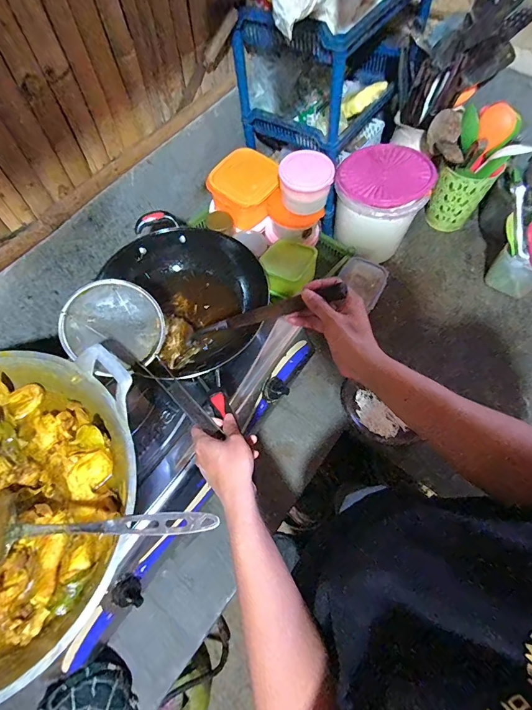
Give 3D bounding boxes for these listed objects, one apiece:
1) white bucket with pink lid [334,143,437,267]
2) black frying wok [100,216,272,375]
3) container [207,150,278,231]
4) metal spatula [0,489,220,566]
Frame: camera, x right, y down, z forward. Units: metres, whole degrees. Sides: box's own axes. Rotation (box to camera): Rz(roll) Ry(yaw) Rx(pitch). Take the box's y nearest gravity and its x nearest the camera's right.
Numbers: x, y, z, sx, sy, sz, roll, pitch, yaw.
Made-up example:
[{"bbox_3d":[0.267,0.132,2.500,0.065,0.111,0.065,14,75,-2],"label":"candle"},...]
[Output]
[{"bbox_3d":[0.271,-0.357,0.898,0.189,0.195,0.200,0,65,1],"label":"white bucket with pink lid"},{"bbox_3d":[-0.142,-0.133,0.712,0.251,0.095,0.295,-34,69,-14],"label":"black frying wok"},{"bbox_3d":[-0.040,-0.386,0.876,0.158,0.095,0.150,38,71,17],"label":"container"},{"bbox_3d":[-0.213,0.220,0.468,0.311,0.066,0.085,0,65,1],"label":"metal spatula"}]

